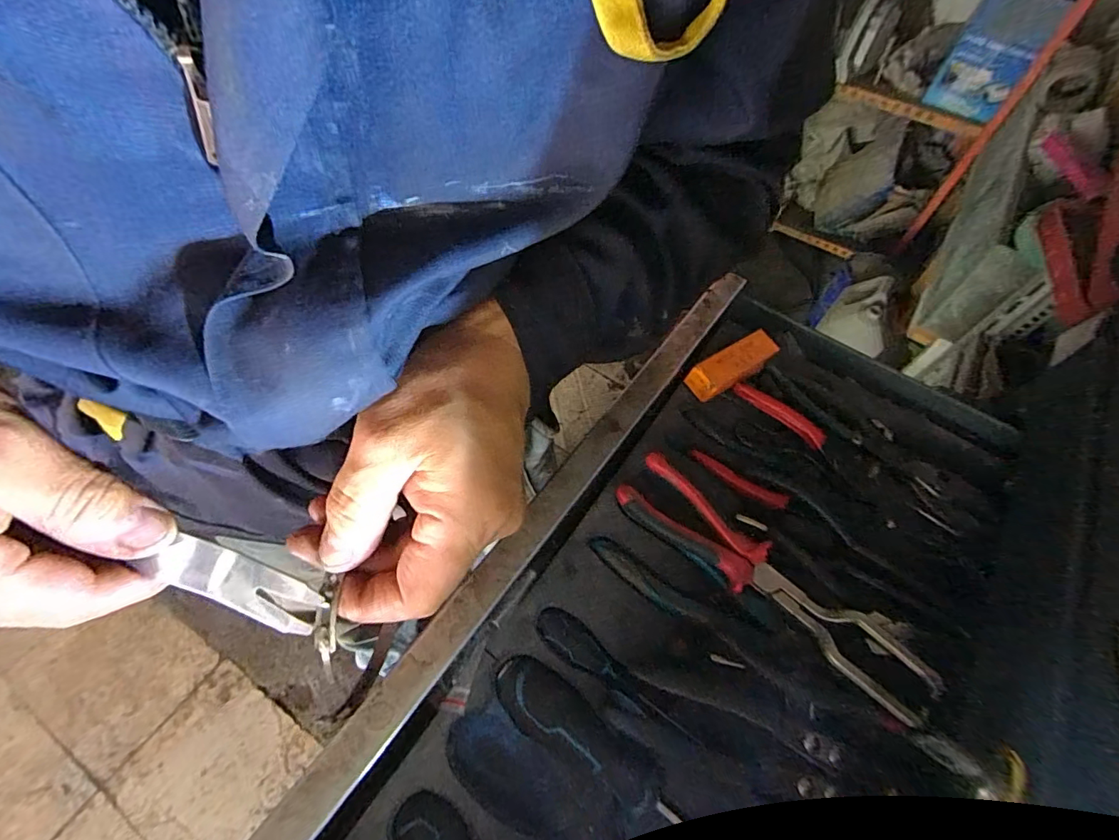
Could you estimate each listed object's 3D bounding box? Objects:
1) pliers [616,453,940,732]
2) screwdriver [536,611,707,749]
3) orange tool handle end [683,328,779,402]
[{"bbox_3d":[0.131,0.099,0.318,0.208,0.017,0.040,38,62,20],"label":"pliers"},{"bbox_3d":[0.032,0.156,0.303,0.109,0.017,0.024,33,60,17],"label":"screwdriver"},{"bbox_3d":[0.148,-0.048,0.418,0.081,0.025,0.026,-29,63,-21],"label":"orange tool handle end"}]

